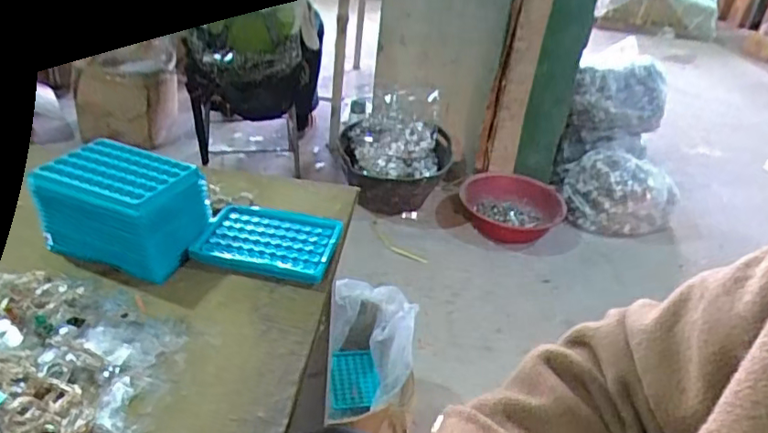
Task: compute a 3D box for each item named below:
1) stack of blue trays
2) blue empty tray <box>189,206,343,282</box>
[{"bbox_3d":[-0.248,-0.006,0.541,0.127,0.086,0.095,14,32,9],"label":"stack of blue trays"},{"bbox_3d":[-0.115,0.027,0.573,0.132,0.022,0.091,10,32,4],"label":"blue empty tray"}]

